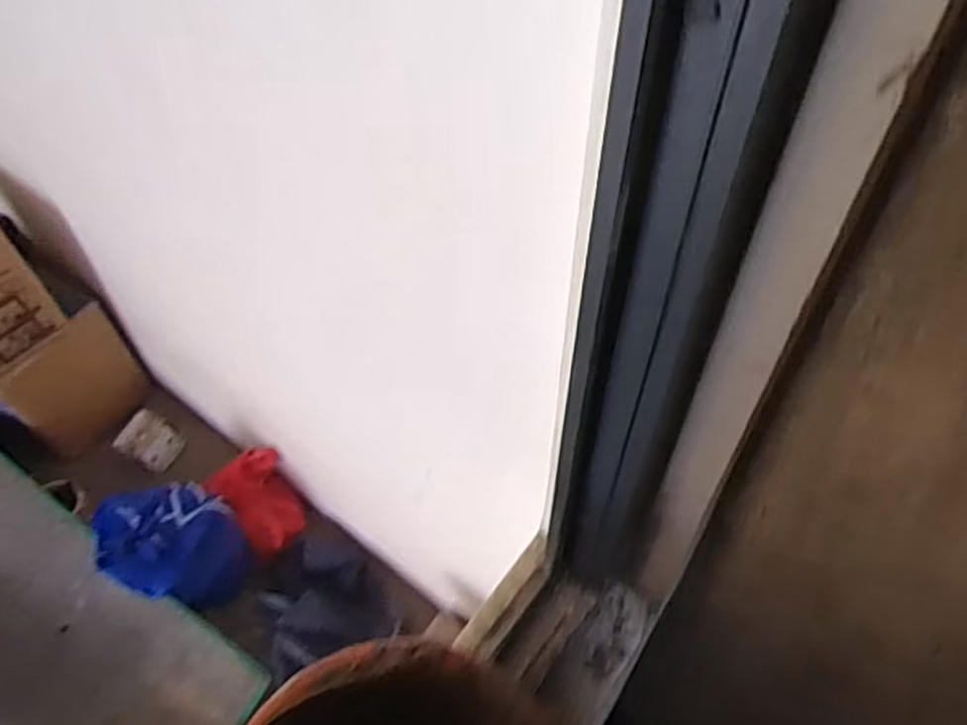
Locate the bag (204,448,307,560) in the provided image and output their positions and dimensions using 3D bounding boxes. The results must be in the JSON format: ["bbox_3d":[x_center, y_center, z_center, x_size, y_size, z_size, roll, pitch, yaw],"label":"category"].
[{"bbox_3d":[-0.456,0.274,1.611,0.146,0.078,0.199,-36,62,-24],"label":"bag"}]

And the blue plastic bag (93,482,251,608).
[{"bbox_3d":[-0.579,0.338,1.472,0.226,0.223,0.213,-33,61,-23],"label":"blue plastic bag"}]

